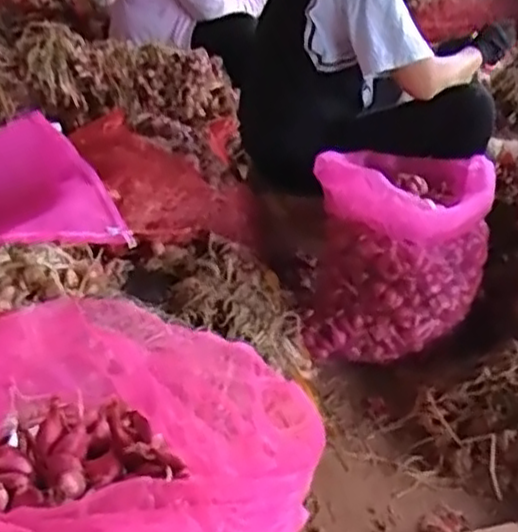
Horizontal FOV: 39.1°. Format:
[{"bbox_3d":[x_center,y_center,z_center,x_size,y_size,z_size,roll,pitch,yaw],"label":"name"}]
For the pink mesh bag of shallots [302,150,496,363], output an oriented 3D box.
[{"bbox_3d":[0.265,-0.028,1.430,0.330,0.318,0.292,10,30,16],"label":"pink mesh bag of shallots"}]

